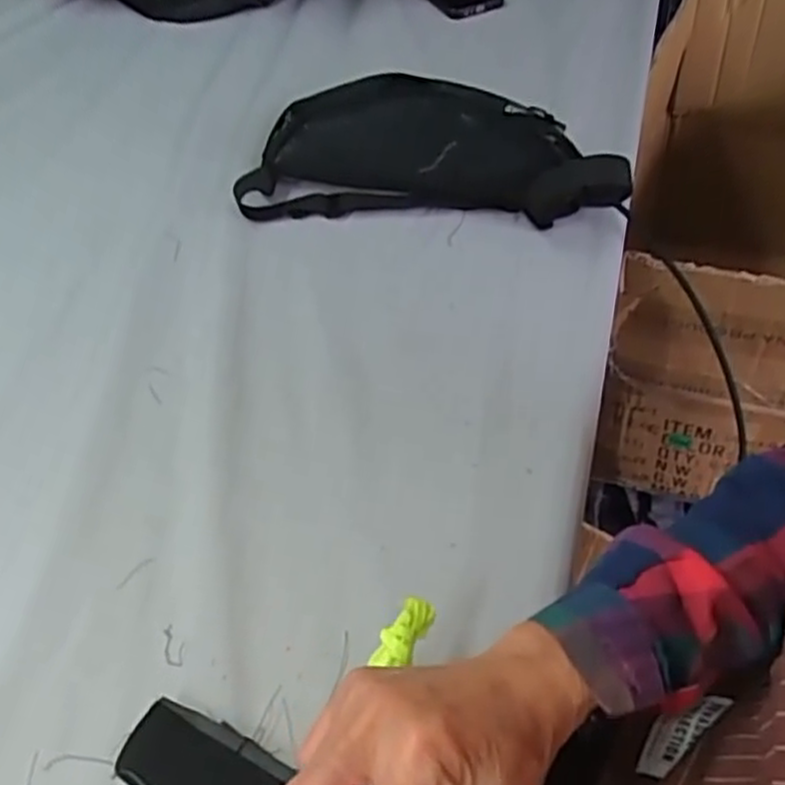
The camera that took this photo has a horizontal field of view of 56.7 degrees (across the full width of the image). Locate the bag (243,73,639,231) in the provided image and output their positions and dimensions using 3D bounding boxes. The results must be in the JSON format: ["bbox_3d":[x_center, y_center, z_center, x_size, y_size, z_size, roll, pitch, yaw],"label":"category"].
[{"bbox_3d":[0.032,-0.217,0.633,0.324,0.078,0.129,1,52,3],"label":"bag"}]

